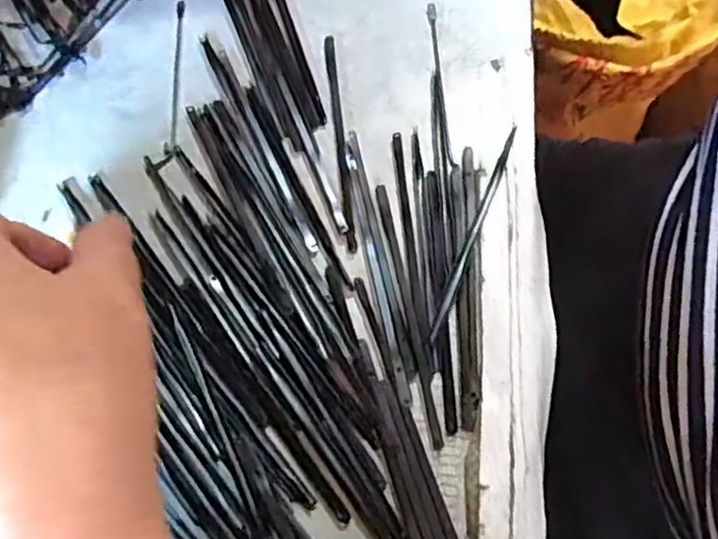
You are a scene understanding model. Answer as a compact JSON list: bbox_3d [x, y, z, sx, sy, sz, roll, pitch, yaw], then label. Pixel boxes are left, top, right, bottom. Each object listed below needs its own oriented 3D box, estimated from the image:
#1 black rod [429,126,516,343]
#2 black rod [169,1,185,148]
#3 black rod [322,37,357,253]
[{"bbox_3d":[0.044,-0.016,0.248,0.004,0.004,0.093,22,69,7],"label":"black rod"},{"bbox_3d":[-0.076,-0.084,0.278,0.004,0.004,0.074,-3,68,-3],"label":"black rod"},{"bbox_3d":[-0.008,-0.053,0.267,0.005,0.004,0.100,-5,67,-3],"label":"black rod"}]

